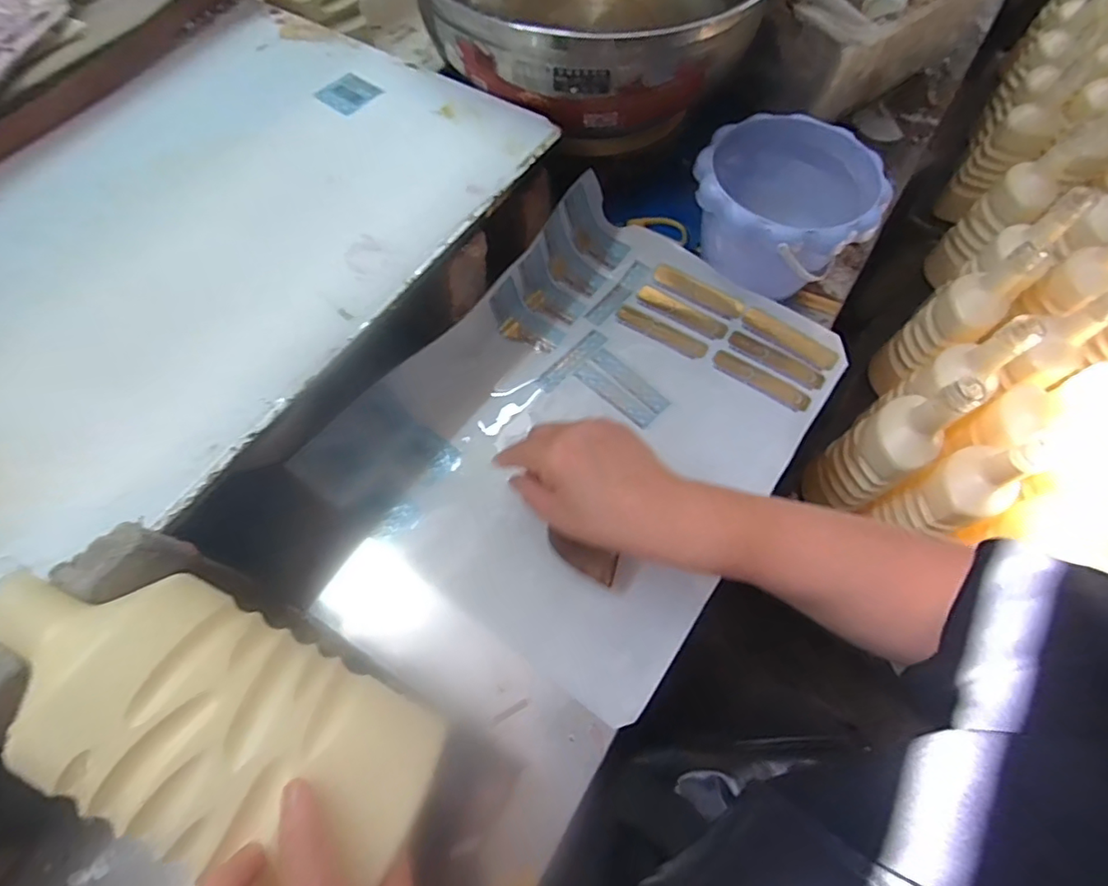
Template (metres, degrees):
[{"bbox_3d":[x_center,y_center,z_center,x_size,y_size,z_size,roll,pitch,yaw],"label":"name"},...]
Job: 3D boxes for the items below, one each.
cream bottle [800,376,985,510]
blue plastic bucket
[{"bbox_3d":[0.370,0.006,0.621,0.085,0.242,0.077,-31,71,-16],"label":"cream bottle"},{"bbox_3d":[0.208,-0.214,0.529,0.148,0.119,0.157,1,65,-3],"label":"blue plastic bucket"}]

